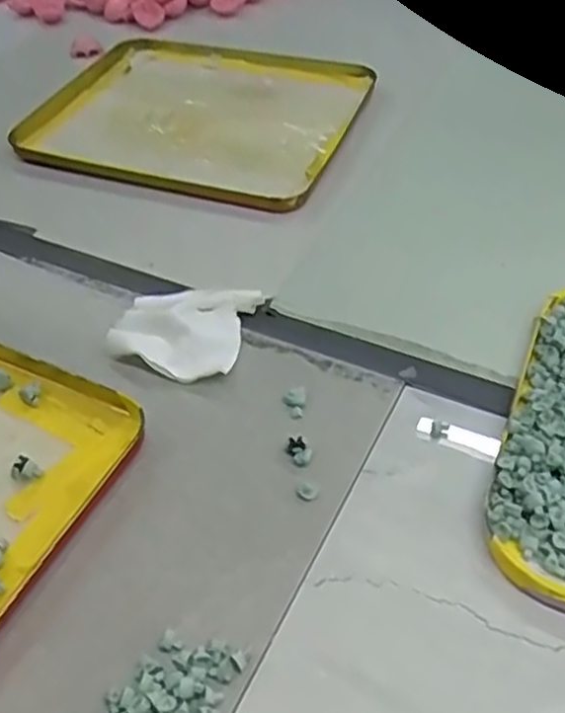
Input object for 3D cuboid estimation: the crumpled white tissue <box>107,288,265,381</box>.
[{"bbox_3d":[-0.058,-0.016,0.437,0.075,0.013,0.071,11,48,14],"label":"crumpled white tissue"}]

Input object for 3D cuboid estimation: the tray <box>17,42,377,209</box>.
[{"bbox_3d":[-0.067,-0.191,0.597,0.241,0.020,0.215,13,48,16],"label":"tray"}]

